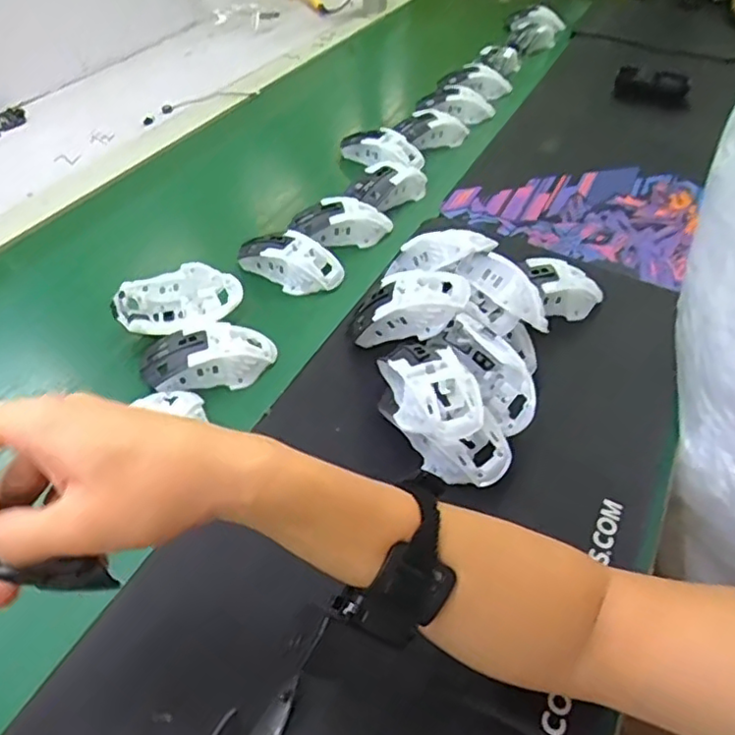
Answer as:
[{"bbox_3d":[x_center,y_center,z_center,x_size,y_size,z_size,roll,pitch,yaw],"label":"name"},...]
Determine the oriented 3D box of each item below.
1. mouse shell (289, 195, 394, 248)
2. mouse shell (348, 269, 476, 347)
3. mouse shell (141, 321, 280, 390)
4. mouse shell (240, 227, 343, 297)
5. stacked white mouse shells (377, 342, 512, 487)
[{"bbox_3d":[-0.028,-0.162,0.702,0.112,0.036,0.059,2,46,-2],"label":"mouse shell"},{"bbox_3d":[0.036,-0.058,0.554,0.112,0.045,0.067,-7,35,28],"label":"mouse shell"},{"bbox_3d":[-0.139,-0.012,0.546,0.111,0.033,0.056,-6,46,-9],"label":"mouse shell"},{"bbox_3d":[-0.081,-0.113,0.650,0.104,0.036,0.052,24,49,19],"label":"mouse shell"},{"bbox_3d":[0.055,0.033,0.487,0.070,0.065,0.128,-26,52,-26],"label":"stacked white mouse shells"}]

